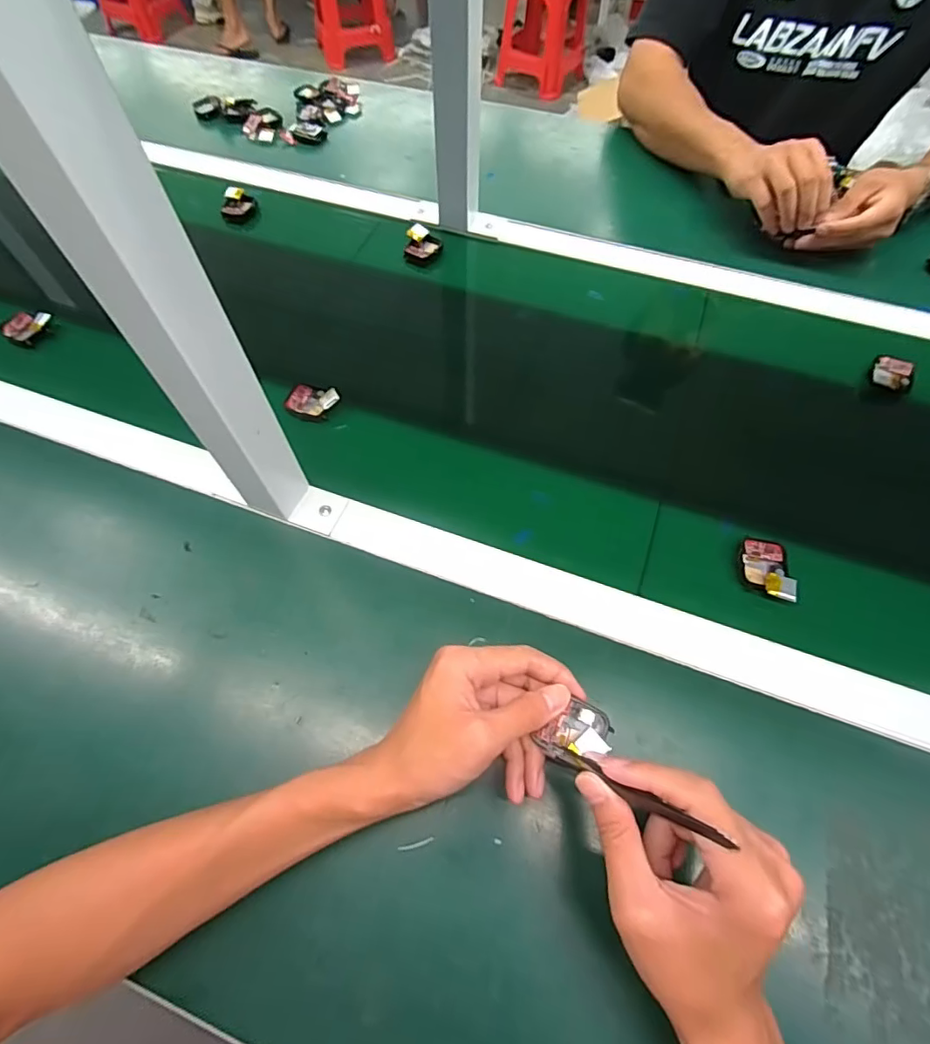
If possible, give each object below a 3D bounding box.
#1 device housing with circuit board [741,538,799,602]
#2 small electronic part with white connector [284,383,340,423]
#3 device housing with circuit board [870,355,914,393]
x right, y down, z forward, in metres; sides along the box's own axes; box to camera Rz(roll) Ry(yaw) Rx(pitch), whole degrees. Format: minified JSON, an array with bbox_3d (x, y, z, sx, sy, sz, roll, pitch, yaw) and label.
[{"bbox_3d":[0.245,0.038,0.413,0.038,0.011,0.050,13,61,7],"label":"device housing with circuit board"},{"bbox_3d":[-0.149,-0.117,0.499,0.051,0.021,0.032,13,61,8],"label":"small electronic part with white connector"},{"bbox_3d":[0.429,-0.147,0.510,0.037,0.010,0.043,25,63,14],"label":"device housing with circuit board"}]

